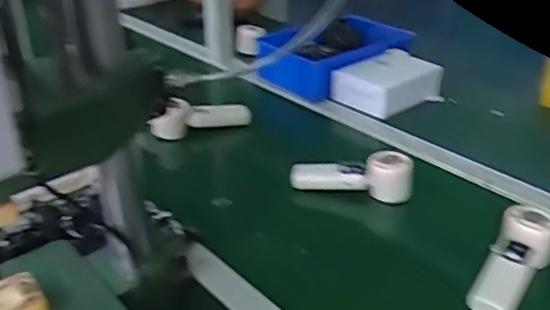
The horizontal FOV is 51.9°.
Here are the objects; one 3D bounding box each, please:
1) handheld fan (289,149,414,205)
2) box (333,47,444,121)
[{"bbox_3d":[0.113,0.025,0.817,0.176,0.055,0.050,2,29,5],"label":"handheld fan"},{"bbox_3d":[0.213,-0.137,1.094,0.191,0.072,0.124,-21,35,-32],"label":"box"}]

